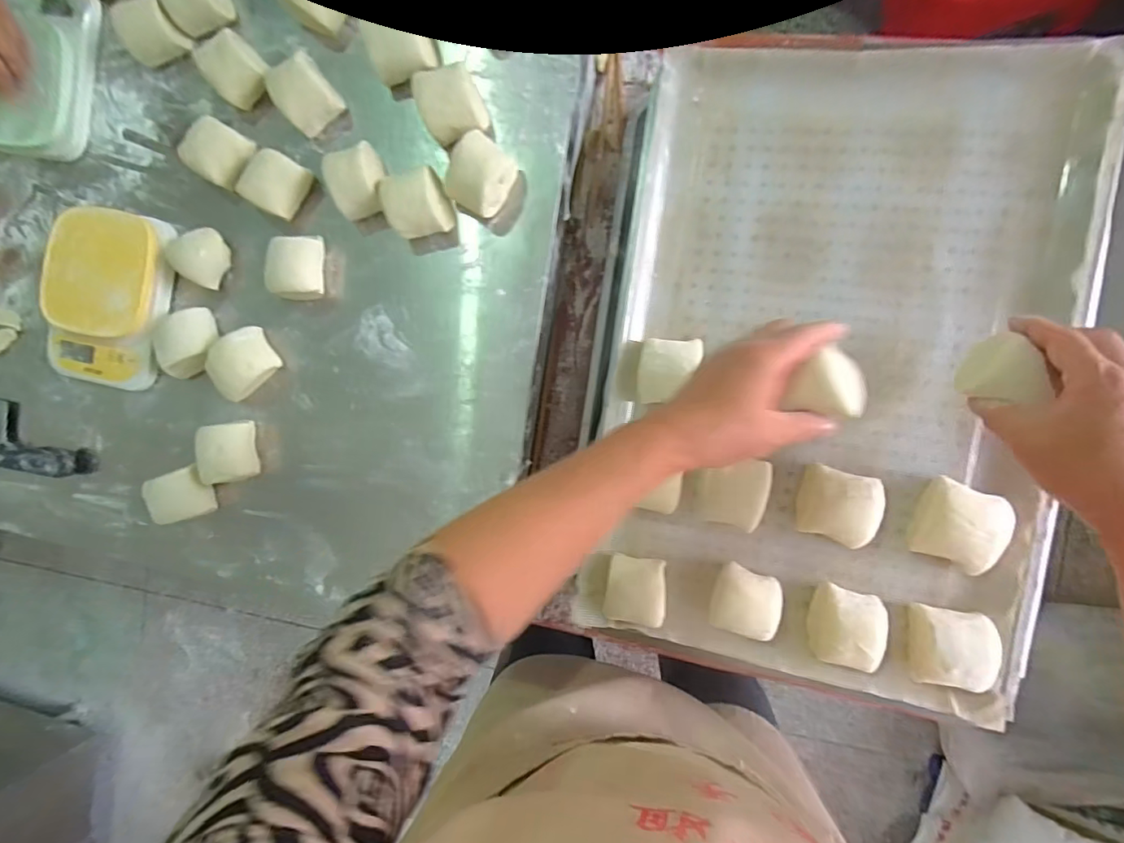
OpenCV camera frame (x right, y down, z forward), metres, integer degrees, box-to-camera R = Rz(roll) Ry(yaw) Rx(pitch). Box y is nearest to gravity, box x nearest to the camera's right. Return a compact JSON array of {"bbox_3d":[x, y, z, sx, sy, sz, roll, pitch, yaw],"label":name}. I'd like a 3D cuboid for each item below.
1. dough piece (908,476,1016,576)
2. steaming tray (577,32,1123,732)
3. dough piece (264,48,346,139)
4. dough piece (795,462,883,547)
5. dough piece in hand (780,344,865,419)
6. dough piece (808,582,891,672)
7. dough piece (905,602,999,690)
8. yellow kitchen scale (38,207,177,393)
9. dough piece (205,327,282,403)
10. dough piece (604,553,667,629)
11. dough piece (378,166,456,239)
[{"bbox_3d":[0.348,0.091,0.435,0.059,0.043,0.070,23,95,10],"label":"dough piece"},{"bbox_3d":[0.238,-0.053,0.473,0.397,0.073,0.584,9,92,10],"label":"steaming tray"},{"bbox_3d":[-0.265,-0.337,0.515,0.057,0.041,0.057,-40,84,9],"label":"dough piece"},{"bbox_3d":[0.254,0.077,0.458,0.063,0.031,0.065,15,93,10],"label":"dough piece"},{"bbox_3d":[0.188,-0.029,0.352,0.052,0.025,0.049,12,89,7],"label":"dough piece in hand"},{"bbox_3d":[0.260,0.190,0.455,0.055,0.035,0.071,15,93,10],"label":"dough piece"},{"bbox_3d":[0.341,0.197,0.434,0.059,0.040,0.067,1,91,11],"label":"dough piece"},{"bbox_3d":[-0.530,-0.144,0.579,0.159,0.038,0.199,11,93,10],"label":"yellow kitchen scale"},{"bbox_3d":[-0.344,-0.061,0.536,0.068,0.046,0.050,-35,84,9],"label":"dough piece"},{"bbox_3d":[0.073,0.169,0.496,0.057,0.031,0.068,3,91,11],"label":"dough piece"},{"bbox_3d":[-0.144,-0.215,0.499,0.058,0.043,0.054,-23,87,10],"label":"dough piece"}]

